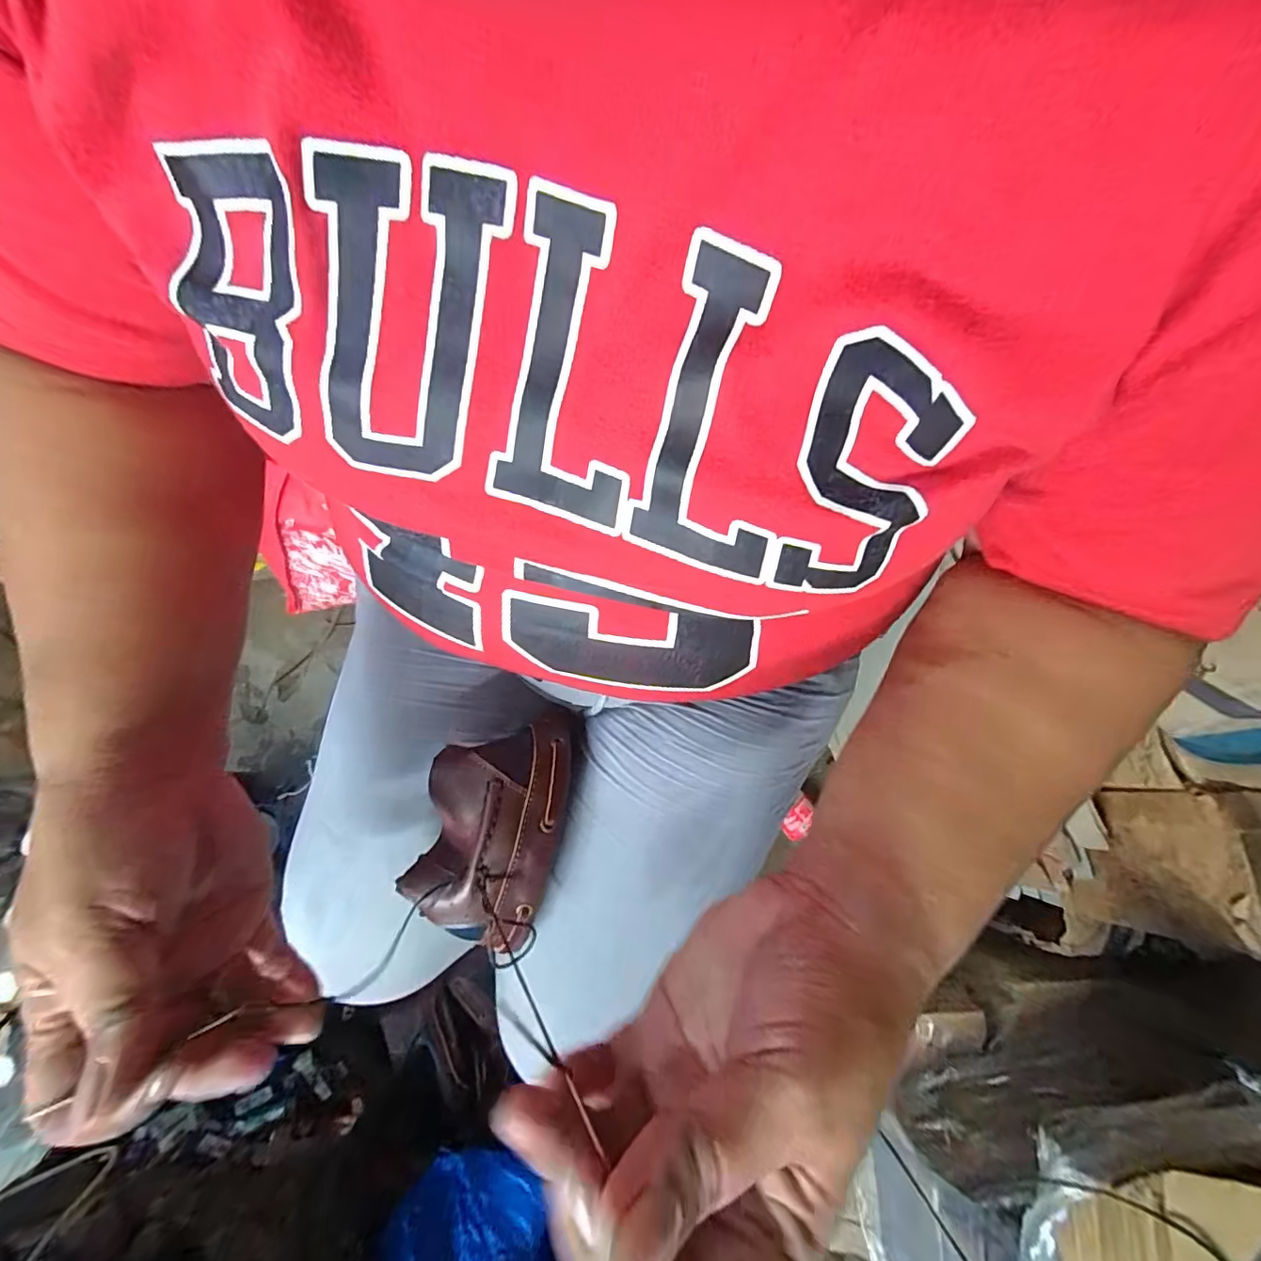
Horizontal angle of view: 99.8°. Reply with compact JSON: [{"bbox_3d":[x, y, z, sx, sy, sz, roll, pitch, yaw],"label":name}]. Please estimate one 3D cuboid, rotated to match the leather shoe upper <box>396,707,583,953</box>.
[{"bbox_3d":[-0.078,0.110,0.306,0.076,0.042,0.125,13,79,4],"label":"leather shoe upper"}]

